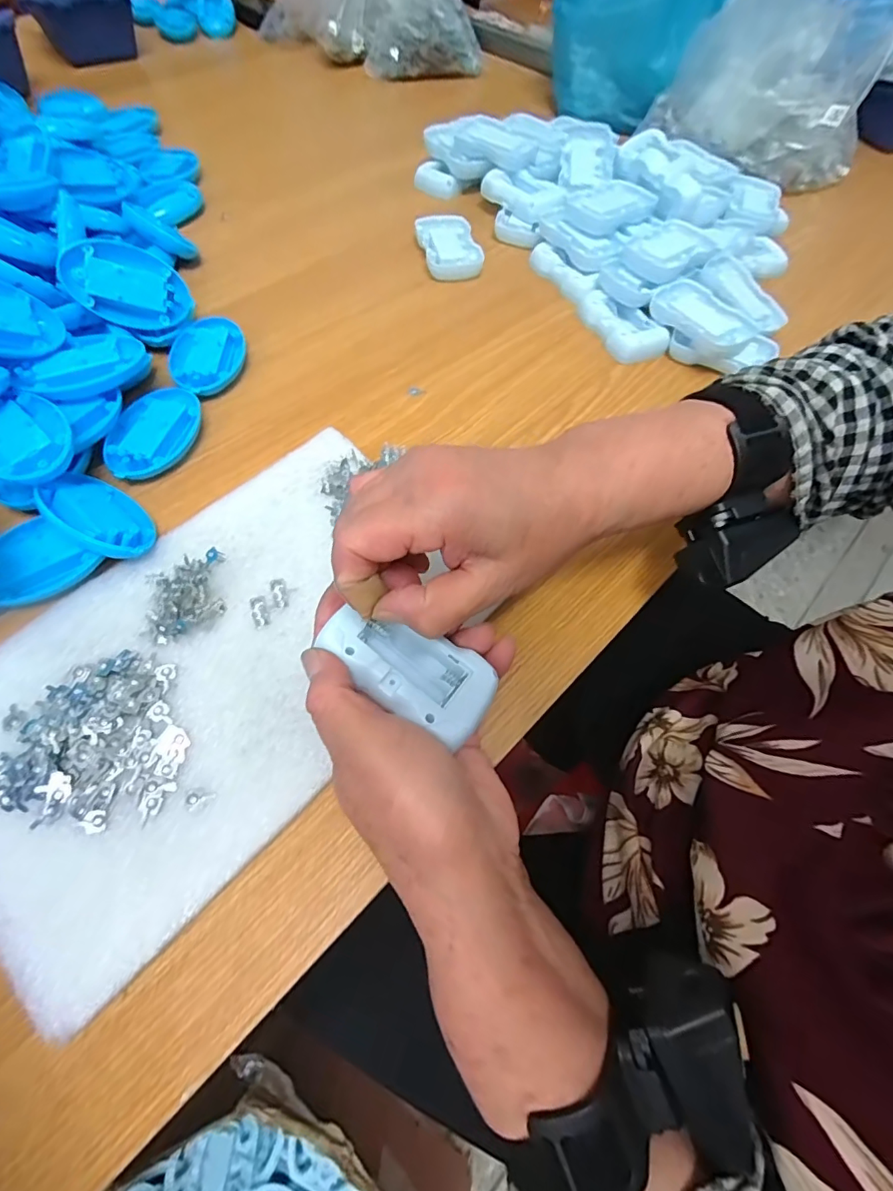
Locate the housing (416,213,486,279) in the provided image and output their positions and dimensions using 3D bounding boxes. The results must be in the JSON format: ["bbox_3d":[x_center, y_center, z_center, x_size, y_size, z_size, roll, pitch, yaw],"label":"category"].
[{"bbox_3d":[0.003,-0.349,0.503,0.054,0.023,0.084,-12,64,-10],"label":"housing"}]

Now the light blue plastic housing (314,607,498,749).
[{"bbox_3d":[-0.017,0.033,0.241,0.081,0.022,0.043,29,62,12],"label":"light blue plastic housing"}]

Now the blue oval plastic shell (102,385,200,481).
[{"bbox_3d":[-0.206,-0.112,0.358,0.050,0.021,0.080,10,62,1],"label":"blue oval plastic shell"}]

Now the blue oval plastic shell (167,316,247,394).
[{"bbox_3d":[-0.191,-0.187,0.401,0.050,0.023,0.081,5,62,-2],"label":"blue oval plastic shell"}]

